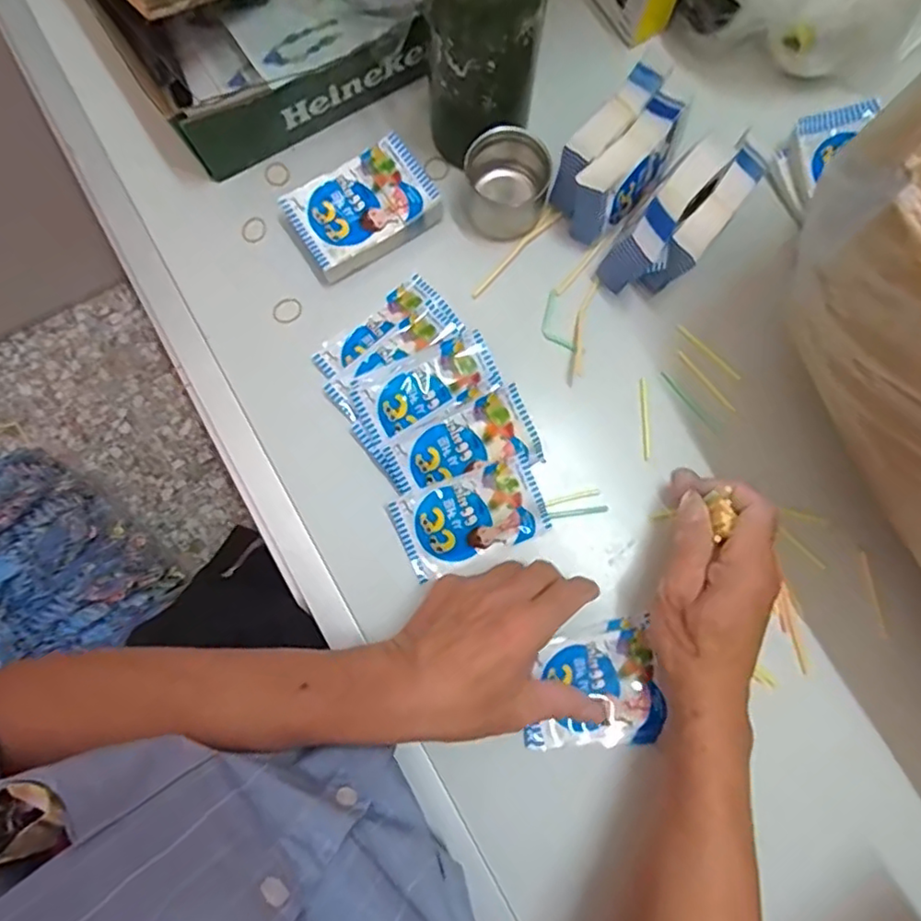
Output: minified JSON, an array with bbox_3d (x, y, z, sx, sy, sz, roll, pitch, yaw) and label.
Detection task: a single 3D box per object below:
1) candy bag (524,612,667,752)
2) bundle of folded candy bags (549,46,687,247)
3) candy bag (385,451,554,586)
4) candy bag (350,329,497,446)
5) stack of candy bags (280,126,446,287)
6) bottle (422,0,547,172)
[{"bbox_3d":[0.089,0.155,0.424,0.091,0.010,0.082,-7,80,-1],"label":"candy bag"},{"bbox_3d":[0.118,-0.220,0.450,0.056,0.068,0.112,41,83,7],"label":"bundle of folded candy bags"},{"bbox_3d":[0.007,0.040,0.436,0.103,0.014,0.059,-21,97,0],"label":"candy bag"},{"bbox_3d":[-0.026,-0.056,0.439,0.101,0.015,0.049,-29,81,-4],"label":"candy bag"},{"bbox_3d":[-0.073,-0.192,0.468,0.108,0.025,0.069,-33,81,-5],"label":"stack of candy bags"},{"bbox_3d":[0.014,-0.273,0.386,0.070,0.169,0.060,-4,80,0],"label":"bottle"}]

